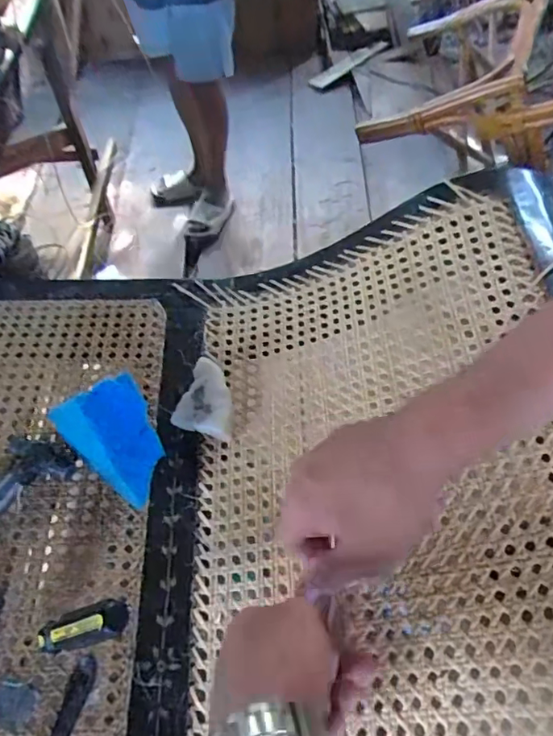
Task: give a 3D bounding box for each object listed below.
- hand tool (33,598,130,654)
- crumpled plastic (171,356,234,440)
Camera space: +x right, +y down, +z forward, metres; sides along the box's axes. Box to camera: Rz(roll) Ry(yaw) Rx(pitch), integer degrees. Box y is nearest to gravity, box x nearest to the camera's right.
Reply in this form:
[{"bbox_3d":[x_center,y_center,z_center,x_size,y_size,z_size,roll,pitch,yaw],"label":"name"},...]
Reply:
[{"bbox_3d":[-0.137,0.178,0.368,0.104,0.019,0.023,-30,49,32],"label":"hand tool"},{"bbox_3d":[-0.058,0.028,0.497,0.056,0.028,0.071,18,57,9],"label":"crumpled plastic"}]

